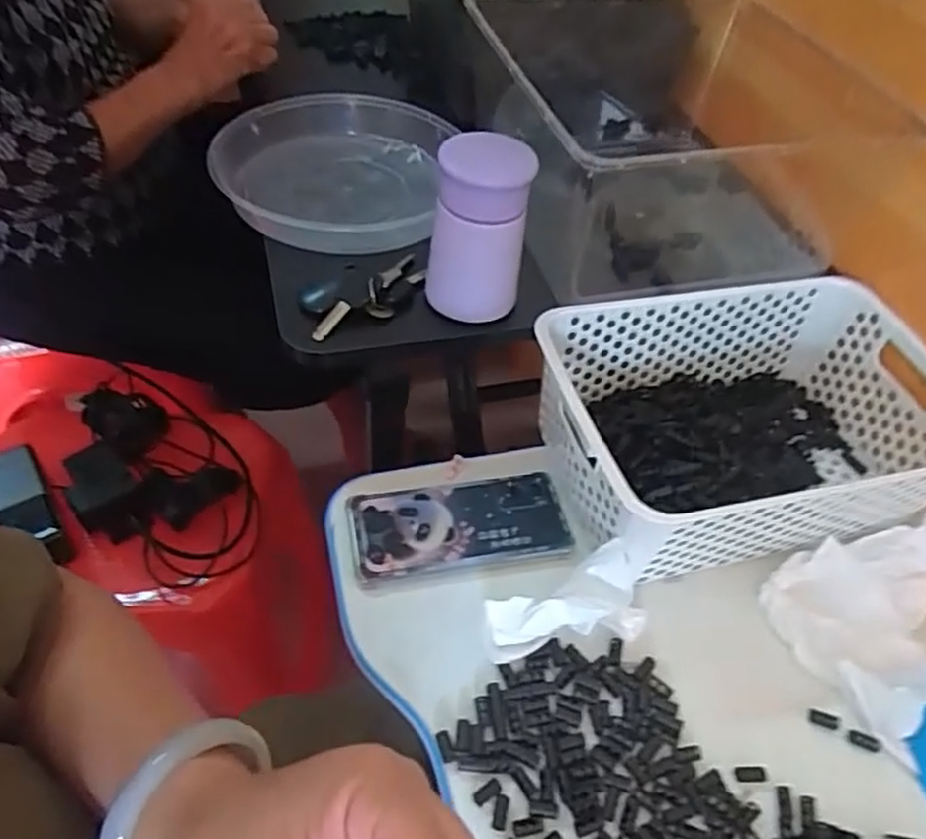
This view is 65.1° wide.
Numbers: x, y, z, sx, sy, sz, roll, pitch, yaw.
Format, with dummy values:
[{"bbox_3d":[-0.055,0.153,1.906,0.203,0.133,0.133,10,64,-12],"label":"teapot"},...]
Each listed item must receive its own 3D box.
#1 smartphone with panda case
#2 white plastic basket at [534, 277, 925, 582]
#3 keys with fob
[{"bbox_3d":[-0.002,0.079,0.546,0.159,0.007,0.072,-6,49,-9],"label":"smartphone with panda case"},{"bbox_3d":[0.217,0.001,0.567,0.297,0.099,0.200,-8,50,-12],"label":"white plastic basket"},{"bbox_3d":[-0.078,-0.104,0.565,0.104,0.022,0.060,-23,55,-24],"label":"keys with fob"}]

